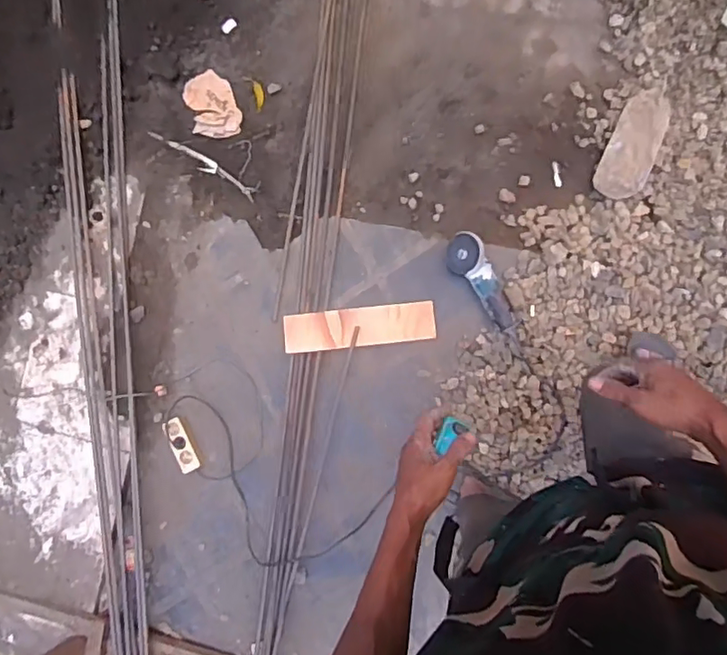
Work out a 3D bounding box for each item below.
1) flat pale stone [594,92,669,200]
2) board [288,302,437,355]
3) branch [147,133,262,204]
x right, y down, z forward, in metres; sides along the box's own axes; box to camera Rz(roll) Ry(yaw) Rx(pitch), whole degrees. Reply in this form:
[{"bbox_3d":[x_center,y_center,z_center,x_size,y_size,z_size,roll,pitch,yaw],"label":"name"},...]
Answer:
[{"bbox_3d":[0.703,-0.474,1.448,0.123,0.040,0.277,23,99,24],"label":"flat pale stone"},{"bbox_3d":[-0.013,0.000,1.506,0.404,0.033,0.103,-6,85,7],"label":"board"},{"bbox_3d":[-0.468,-0.489,1.655,0.368,0.025,0.056,32,90,9],"label":"branch"}]

